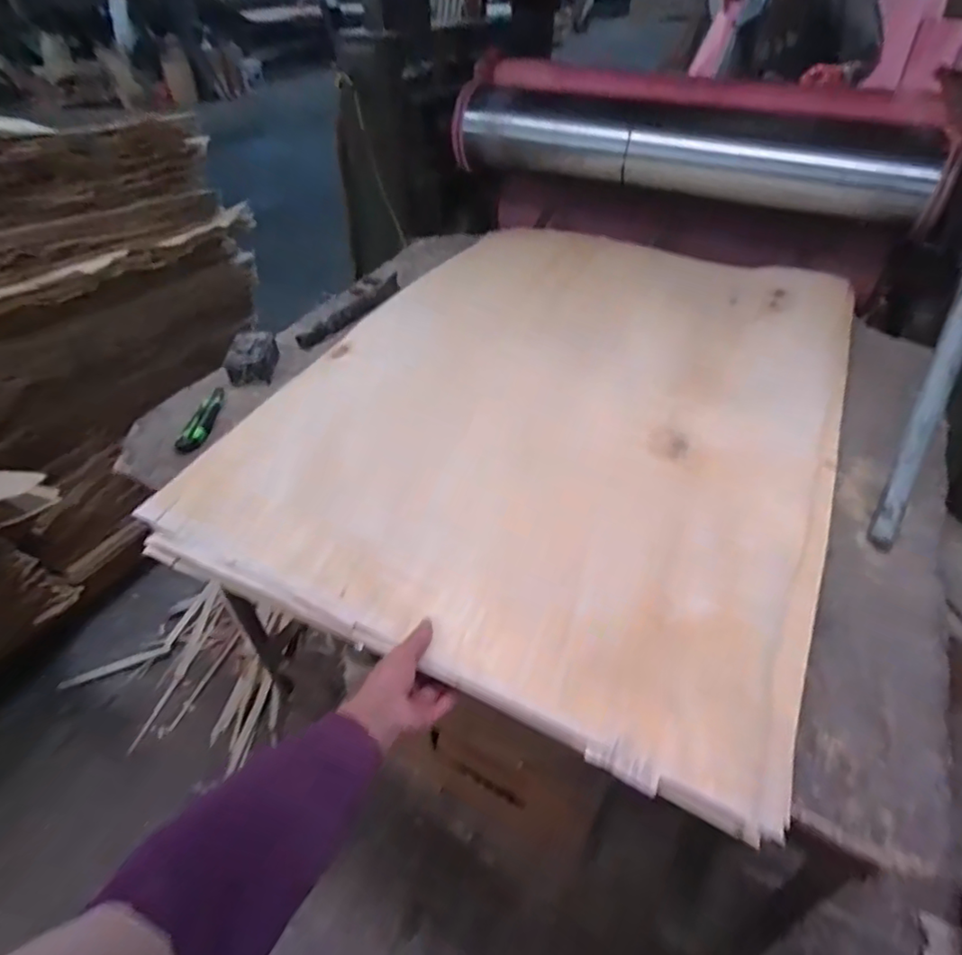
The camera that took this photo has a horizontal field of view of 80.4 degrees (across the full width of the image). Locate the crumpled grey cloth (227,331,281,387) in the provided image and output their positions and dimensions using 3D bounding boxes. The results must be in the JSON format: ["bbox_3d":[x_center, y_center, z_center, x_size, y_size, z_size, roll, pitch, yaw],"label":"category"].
[{"bbox_3d":[-0.447,-0.235,1.108,0.083,0.064,0.098,-5,43,-5],"label":"crumpled grey cloth"}]

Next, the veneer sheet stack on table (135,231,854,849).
[{"bbox_3d":[0.150,-0.169,0.981,0.849,0.043,1.126,20,49,21],"label":"veneer sheet stack on table"}]

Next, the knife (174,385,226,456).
[{"bbox_3d":[-0.491,-0.110,1.019,0.039,0.025,0.173,2,43,2],"label":"knife"}]

